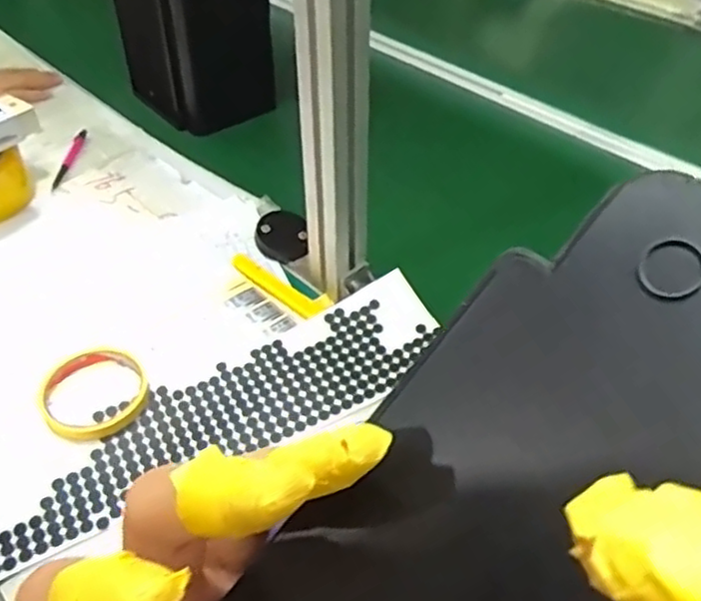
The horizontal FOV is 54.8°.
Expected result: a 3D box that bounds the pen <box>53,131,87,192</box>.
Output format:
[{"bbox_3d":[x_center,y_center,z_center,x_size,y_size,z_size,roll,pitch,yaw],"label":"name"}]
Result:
[{"bbox_3d":[-0.347,-0.175,0.838,0.015,0.007,0.124,1,44,2],"label":"pen"}]

